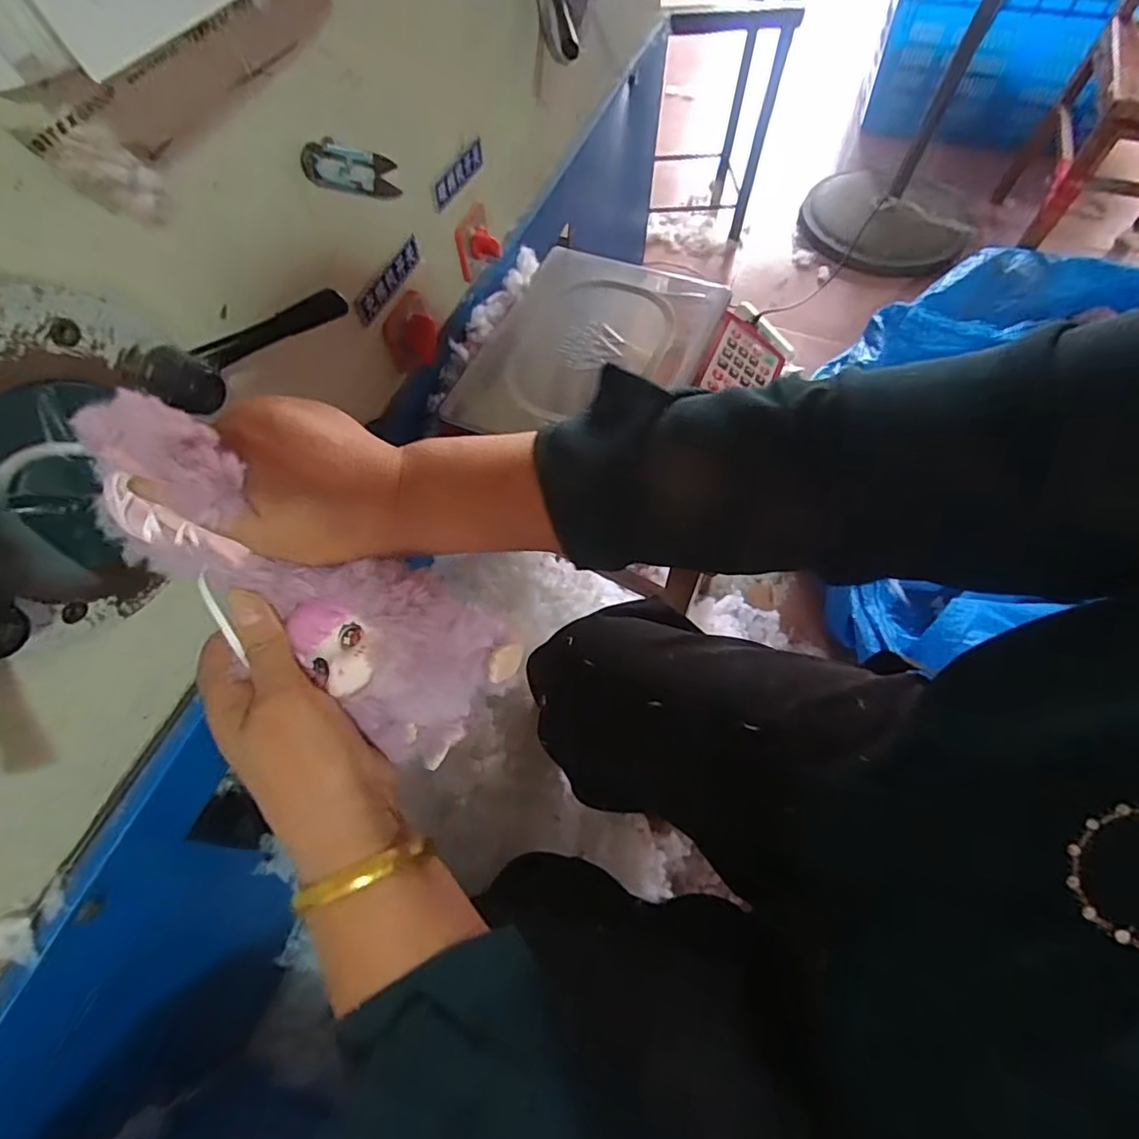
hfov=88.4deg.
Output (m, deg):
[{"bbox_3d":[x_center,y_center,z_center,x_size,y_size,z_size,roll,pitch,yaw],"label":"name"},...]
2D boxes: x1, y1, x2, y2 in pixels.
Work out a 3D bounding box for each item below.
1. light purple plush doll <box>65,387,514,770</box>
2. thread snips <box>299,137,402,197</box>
[{"bbox_3d":[-0.118,0.014,0.273,0.206,0.066,0.071,42,63,-26],"label":"light purple plush doll"},{"bbox_3d":[-0.165,-0.305,0.447,0.011,0.030,0.108,20,31,11],"label":"thread snips"}]

